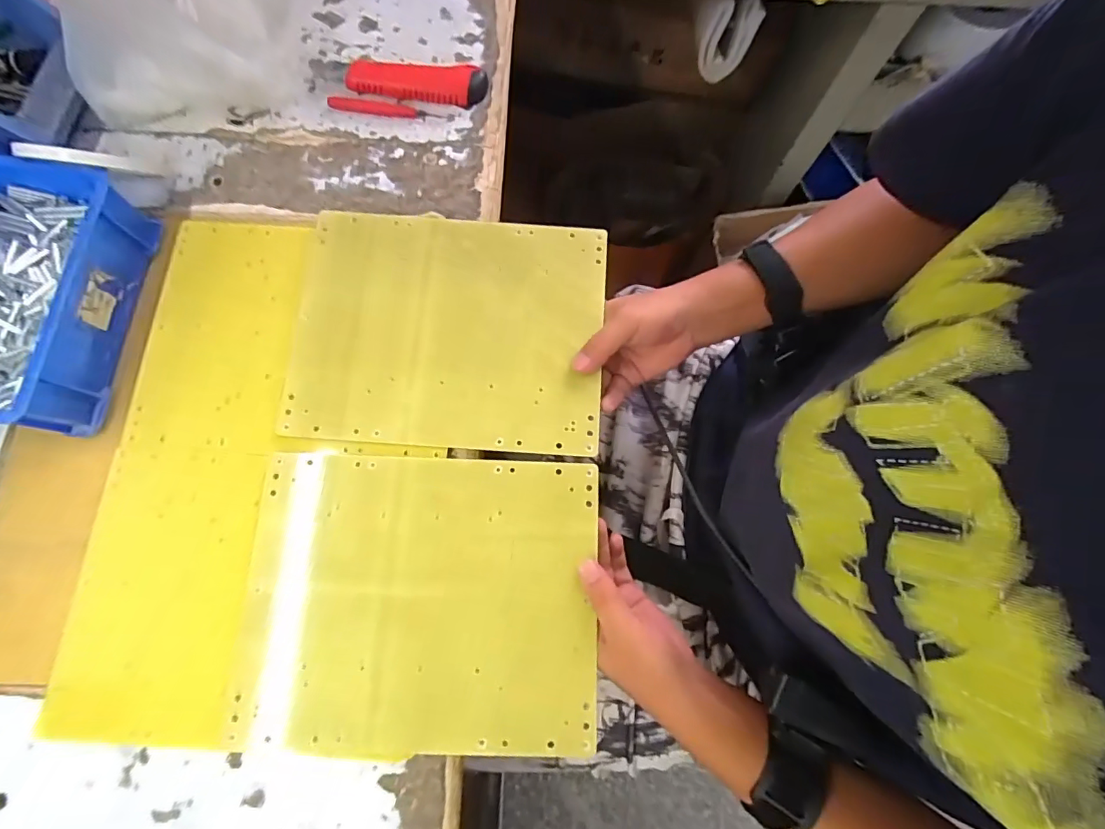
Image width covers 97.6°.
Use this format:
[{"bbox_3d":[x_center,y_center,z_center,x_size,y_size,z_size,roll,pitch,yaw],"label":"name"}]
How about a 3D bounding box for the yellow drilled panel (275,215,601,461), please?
[{"bbox_3d":[-0.081,-0.072,0.387,0.239,0.012,0.193,4,78,-1],"label":"yellow drilled panel"}]

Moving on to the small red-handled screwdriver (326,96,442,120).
[{"bbox_3d":[-0.155,-0.280,0.445,0.101,0.008,0.012,7,76,1],"label":"small red-handled screwdriver"}]

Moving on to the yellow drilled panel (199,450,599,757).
[{"bbox_3d":[-0.094,0.126,0.343,0.248,0.008,0.194,3,76,-2],"label":"yellow drilled panel"}]

